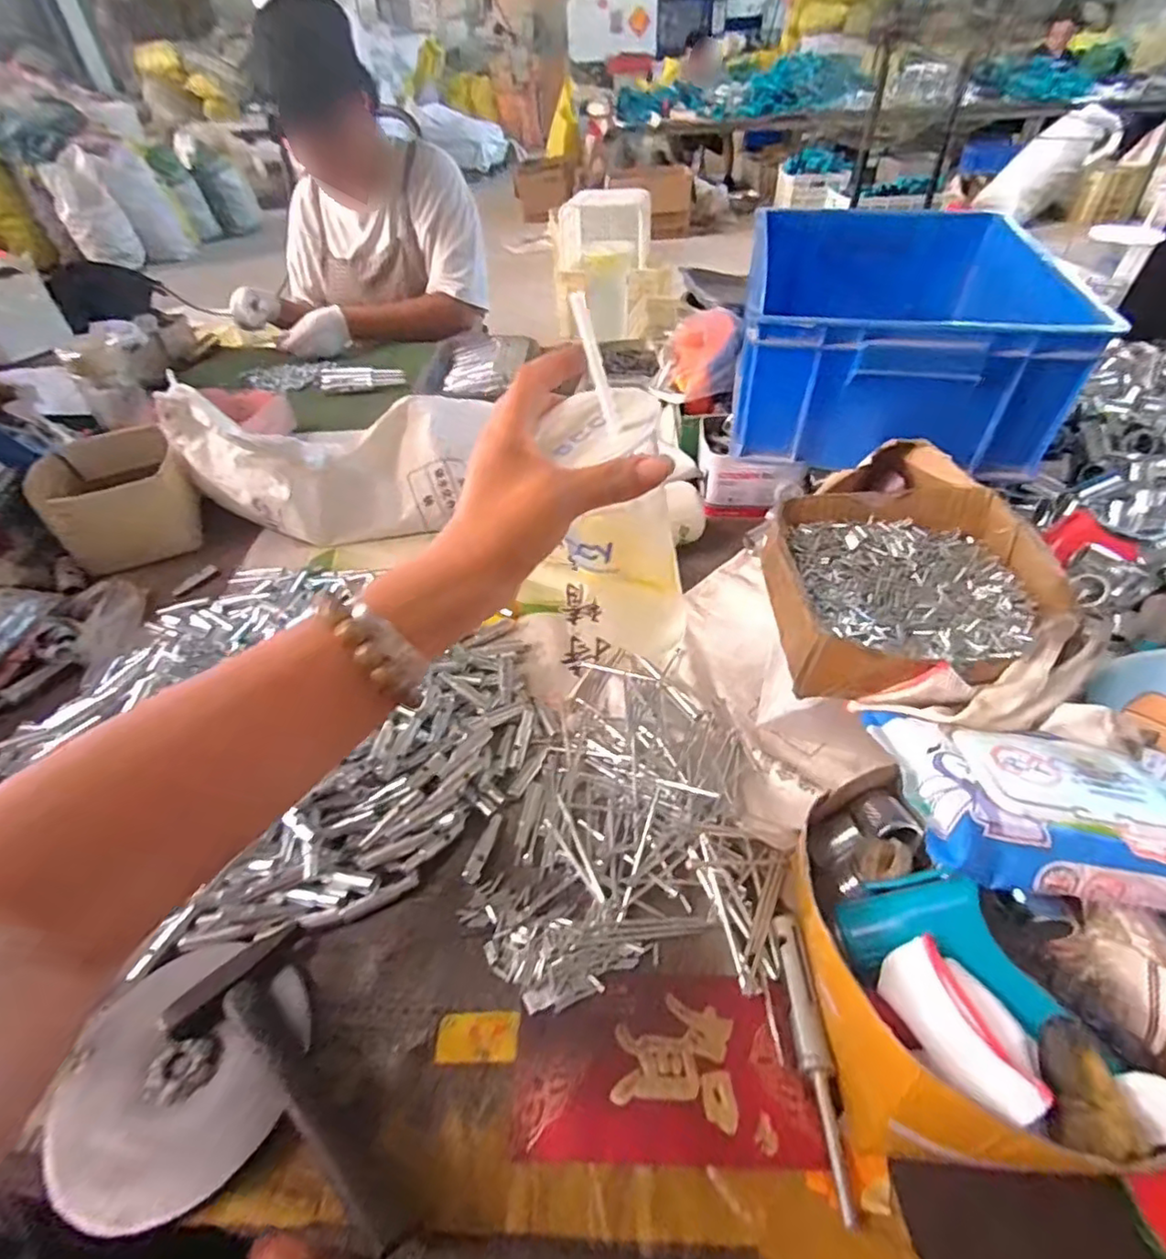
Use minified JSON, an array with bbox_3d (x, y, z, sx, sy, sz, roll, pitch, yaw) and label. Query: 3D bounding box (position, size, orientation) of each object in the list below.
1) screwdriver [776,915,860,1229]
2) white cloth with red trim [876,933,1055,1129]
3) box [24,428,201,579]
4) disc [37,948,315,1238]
[{"bbox_3d":[0.122,0.224,0.328,0.015,0.015,0.134,0,43,4],"label":"screwdriver"},{"bbox_3d":[0.165,0.171,0.266,0.039,0.023,0.068,-19,45,-15],"label":"white cloth with red trim"},{"bbox_3d":[-0.568,-0.166,0.750,0.154,0.088,0.199,-33,51,-28],"label":"box"},{"bbox_3d":[-0.219,0.240,0.334,0.123,0.012,0.124,0,43,4],"label":"disc"}]

